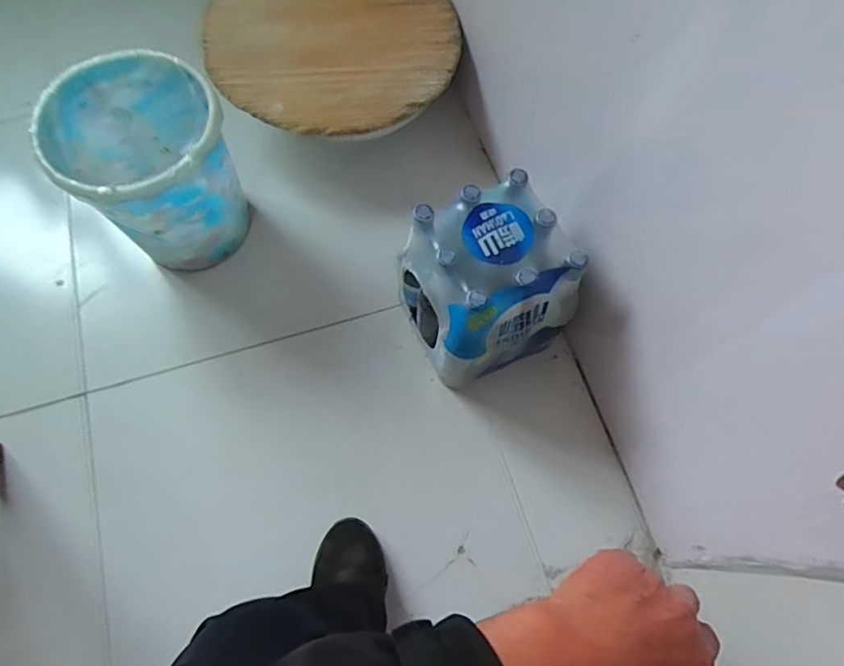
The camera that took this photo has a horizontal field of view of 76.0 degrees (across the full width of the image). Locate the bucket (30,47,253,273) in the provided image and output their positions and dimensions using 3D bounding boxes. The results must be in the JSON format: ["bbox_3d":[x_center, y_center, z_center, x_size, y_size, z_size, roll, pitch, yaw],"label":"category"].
[{"bbox_3d":[-0.403,-0.252,0.841,0.229,0.260,0.264,-22,71,-10],"label":"bucket"}]

